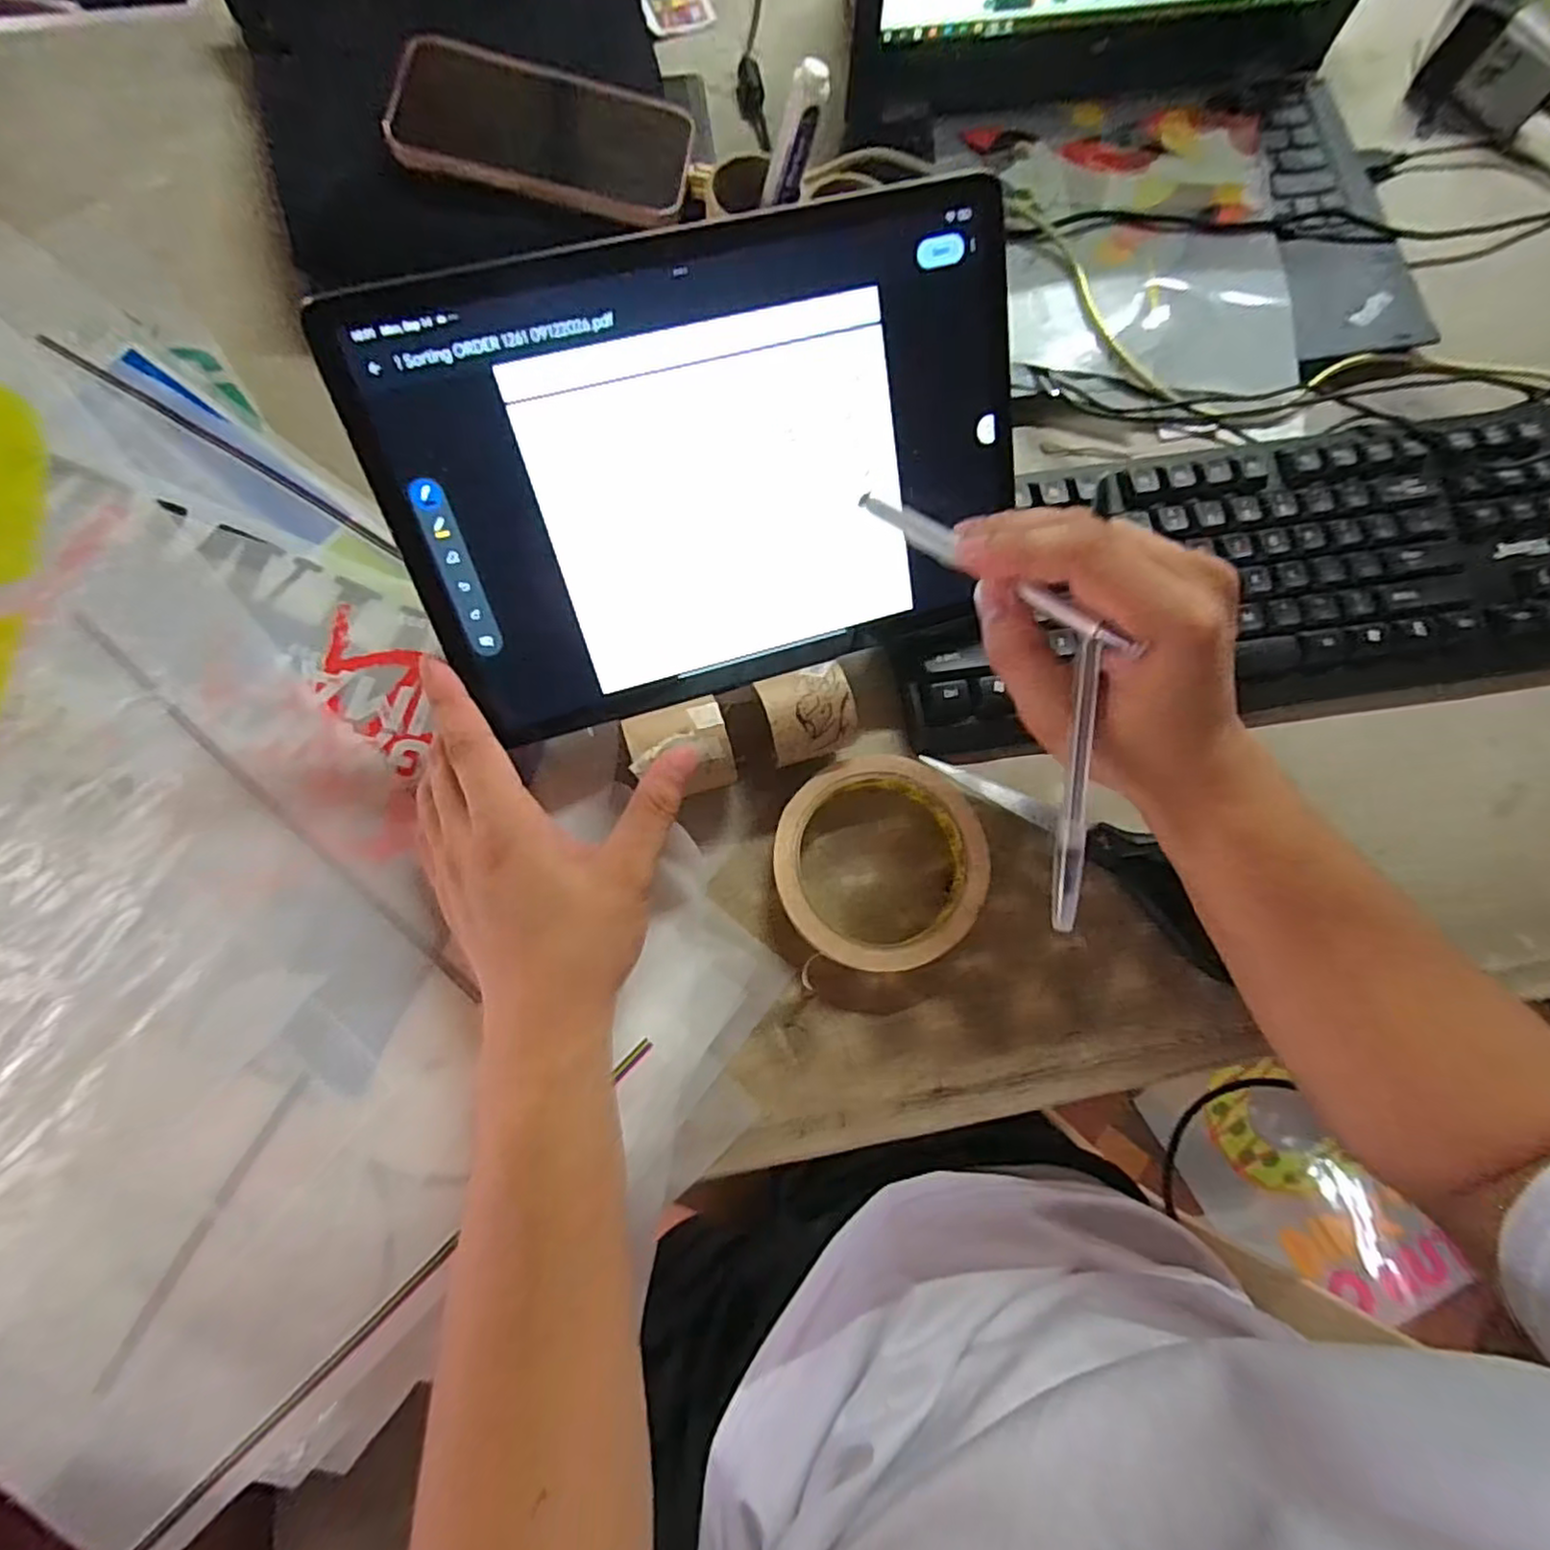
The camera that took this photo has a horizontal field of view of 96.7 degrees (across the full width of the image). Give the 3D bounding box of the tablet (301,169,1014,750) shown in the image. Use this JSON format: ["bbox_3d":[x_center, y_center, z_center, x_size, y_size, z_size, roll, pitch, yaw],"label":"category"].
[{"bbox_3d":[-0.018,-0.117,0.274,0.242,0.006,0.163,-17,117,-8],"label":"tablet"}]

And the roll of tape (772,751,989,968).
[{"bbox_3d":[0.049,0.040,0.317,0.094,0.015,0.095,0,76,-1],"label":"roll of tape"}]

